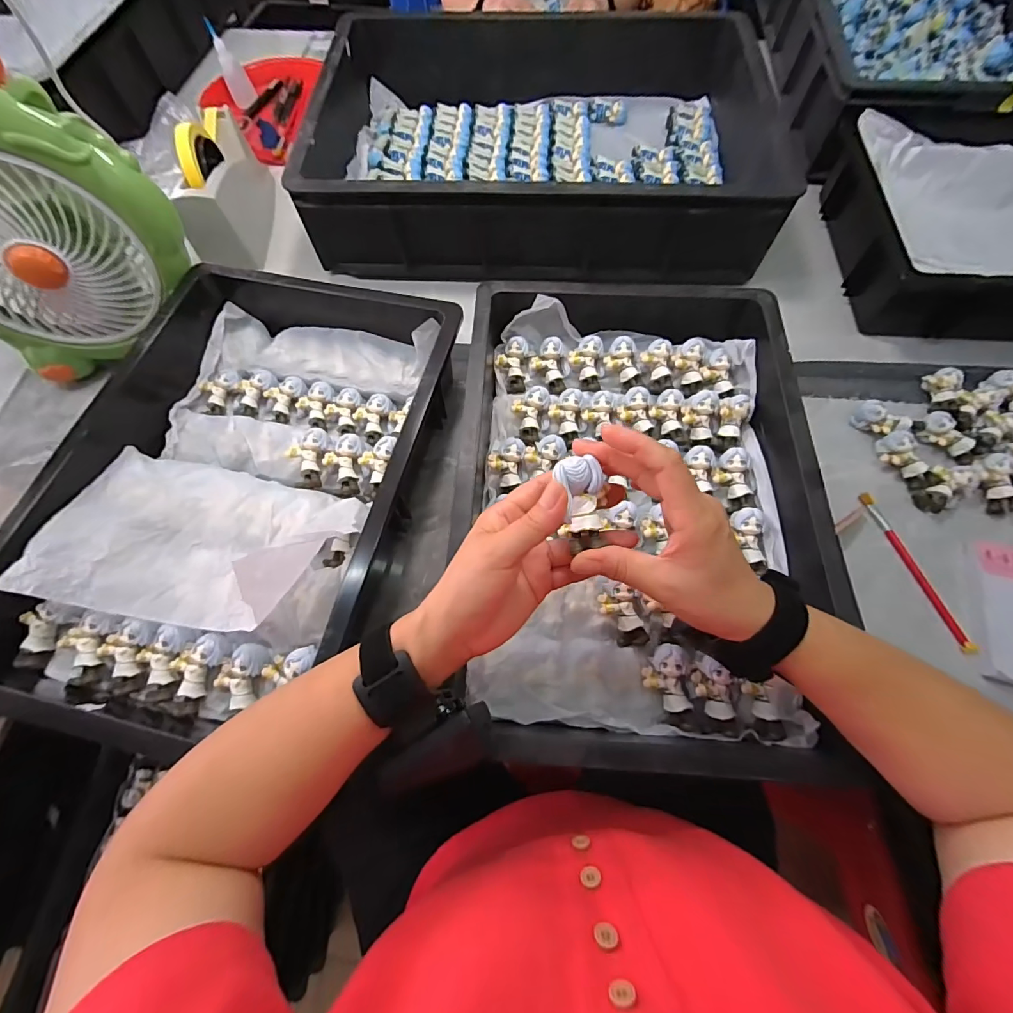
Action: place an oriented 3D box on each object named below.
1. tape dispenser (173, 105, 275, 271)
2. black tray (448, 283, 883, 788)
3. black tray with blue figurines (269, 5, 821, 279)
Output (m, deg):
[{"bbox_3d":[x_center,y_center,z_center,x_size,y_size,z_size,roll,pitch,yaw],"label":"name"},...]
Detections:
[{"bbox_3d":[-0.377,-0.433,0.585,0.064,0.117,0.209,-4,67,-1],"label":"tape dispenser"},{"bbox_3d":[0.117,-0.031,0.416,0.310,0.072,0.479,2,67,2],"label":"black tray"},{"bbox_3d":[0.044,-0.513,0.611,0.573,0.111,0.415,2,67,2],"label":"black tray with blue figurines"}]

